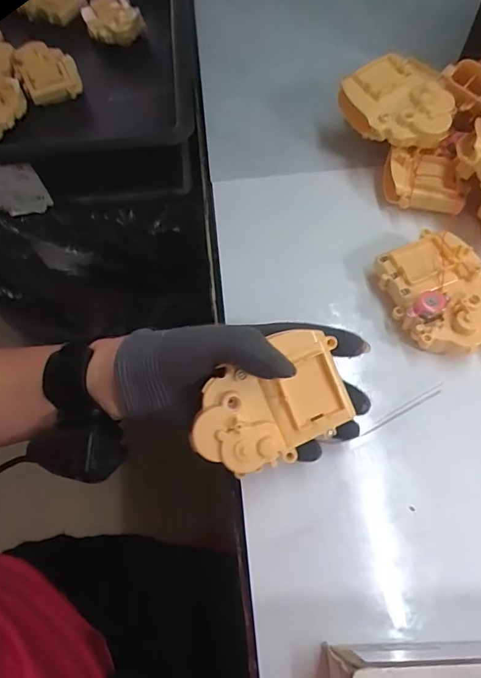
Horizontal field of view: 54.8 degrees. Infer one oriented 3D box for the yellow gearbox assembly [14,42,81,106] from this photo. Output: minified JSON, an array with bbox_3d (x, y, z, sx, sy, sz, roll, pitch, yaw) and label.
[{"bbox_3d":[-0.249,-0.344,0.600,0.075,0.033,0.081,-17,66,-11],"label":"yellow gearbox assembly"}]

